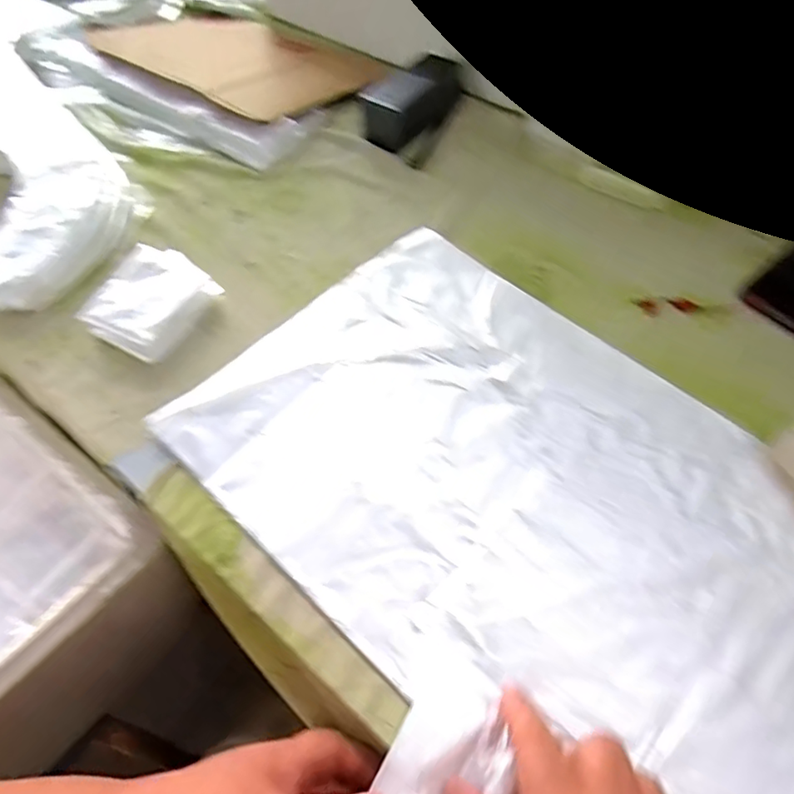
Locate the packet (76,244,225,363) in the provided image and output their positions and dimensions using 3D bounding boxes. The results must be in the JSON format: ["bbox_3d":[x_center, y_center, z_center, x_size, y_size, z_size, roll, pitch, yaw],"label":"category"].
[{"bbox_3d":[-0.208,-0.082,0.488,0.089,0.033,0.096,24,59,16],"label":"packet"}]

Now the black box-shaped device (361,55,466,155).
[{"bbox_3d":[0.025,-0.343,0.652,0.145,0.043,0.060,-40,64,-23],"label":"black box-shaped device"}]

